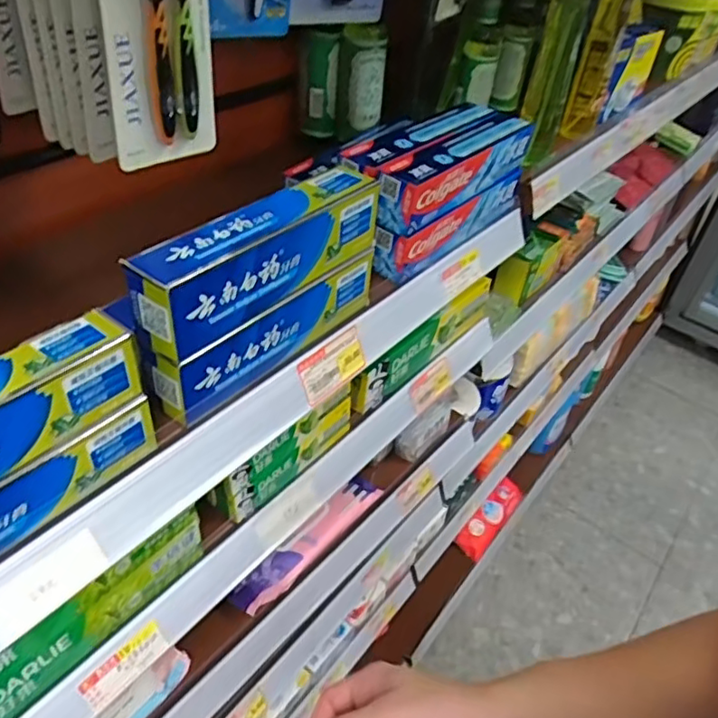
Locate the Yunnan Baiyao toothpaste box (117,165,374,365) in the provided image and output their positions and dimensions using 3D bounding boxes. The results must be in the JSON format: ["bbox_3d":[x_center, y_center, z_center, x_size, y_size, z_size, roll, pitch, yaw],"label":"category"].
[{"bbox_3d":[-0.061,-0.070,0.410,0.037,0.055,0.185,31,47,24],"label":"Yunnan Baiyao toothpaste box"}]

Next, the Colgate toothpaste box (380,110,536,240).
[{"bbox_3d":[0.090,-0.176,0.568,0.045,0.052,0.204,32,47,25],"label":"Colgate toothpaste box"}]

